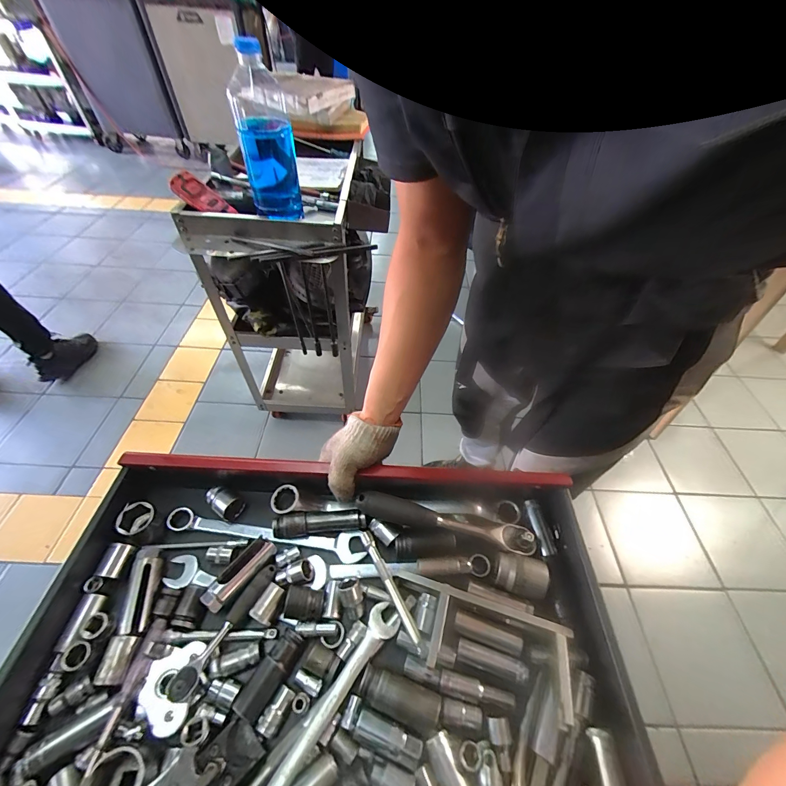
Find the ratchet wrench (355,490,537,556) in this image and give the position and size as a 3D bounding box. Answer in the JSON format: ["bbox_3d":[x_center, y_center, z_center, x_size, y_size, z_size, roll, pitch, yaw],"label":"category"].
[{"bbox_3d":[0.071,0.171,0.453,0.240,0.027,0.032,12,51,4],"label":"ratchet wrench"}]

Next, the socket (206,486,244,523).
[{"bbox_3d":[-0.234,0.152,0.471,0.043,0.036,0.031,32,55,20],"label":"socket"}]

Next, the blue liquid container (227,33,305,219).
[{"bbox_3d":[-0.244,-0.485,0.652,0.098,0.261,0.083,-12,53,-14],"label":"blue liquid container"}]

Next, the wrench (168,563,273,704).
[{"bbox_3d":[-0.185,0.258,0.378,0.022,0.027,0.138,24,53,14],"label":"wrench"}]

